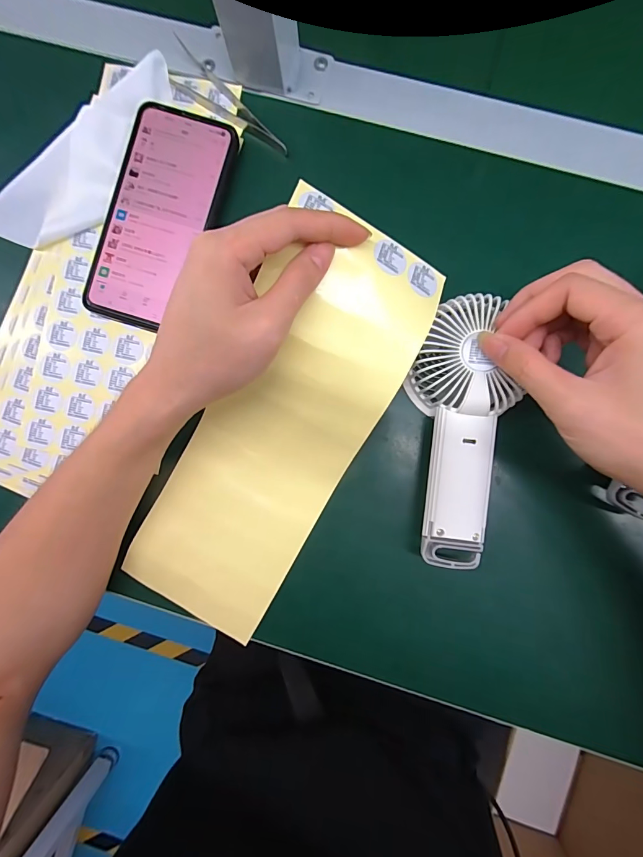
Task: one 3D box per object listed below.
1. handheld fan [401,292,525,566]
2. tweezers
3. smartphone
[{"bbox_3d":[0.092,0.004,0.258,0.062,0.035,0.173,1,93,7],"label":"handheld fan"},{"bbox_3d":[-0.071,-0.245,0.290,0.115,0.011,0.025,42,94,6],"label":"tweezers"},{"bbox_3d":[-0.120,-0.155,0.283,0.076,0.011,0.158,19,91,7],"label":"smartphone"}]

